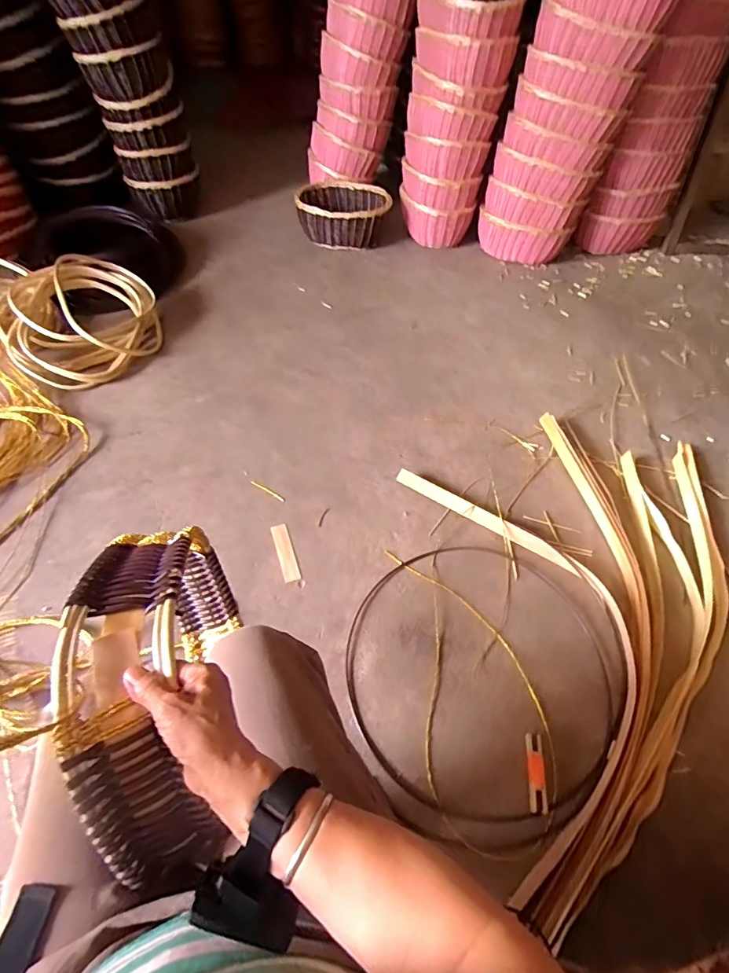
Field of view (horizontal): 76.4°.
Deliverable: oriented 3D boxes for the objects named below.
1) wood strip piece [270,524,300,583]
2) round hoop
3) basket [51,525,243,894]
[{"bbox_3d":[-0.193,0.160,1.130,0.038,0.006,0.166,-14,54,-14],"label":"wood strip piece"},{"bbox_3d":[0.244,0.367,0.961,0.553,0.022,0.549,2,52,-2],"label":"round hoop"},{"bbox_3d":[-0.220,0.216,0.534,0.110,0.337,0.366,-8,53,-10],"label":"basket"}]

